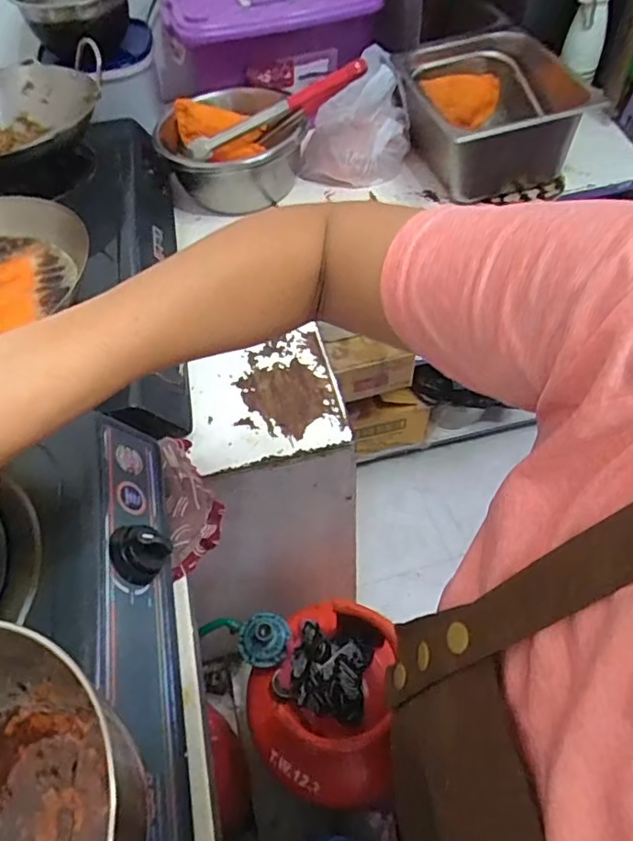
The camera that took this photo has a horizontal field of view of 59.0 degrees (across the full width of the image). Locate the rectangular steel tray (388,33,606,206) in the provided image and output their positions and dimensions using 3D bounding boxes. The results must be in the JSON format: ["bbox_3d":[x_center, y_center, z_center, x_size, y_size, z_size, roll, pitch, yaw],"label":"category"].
[{"bbox_3d":[0.286,-0.492,0.911,0.241,0.154,0.268,-15,55,-7],"label":"rectangular steel tray"}]

